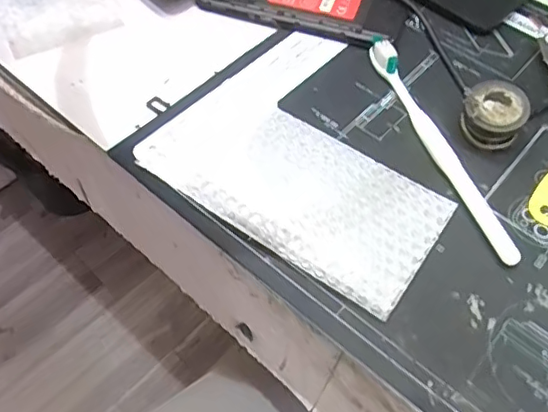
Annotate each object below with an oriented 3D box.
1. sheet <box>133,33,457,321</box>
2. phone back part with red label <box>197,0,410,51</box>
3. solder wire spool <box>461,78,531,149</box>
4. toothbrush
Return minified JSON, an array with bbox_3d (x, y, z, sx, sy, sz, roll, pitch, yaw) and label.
[{"bbox_3d":[0.032,-0.040,0.359,0.175,0.008,0.166,32,59,18],"label":"sheet"},{"bbox_3d":[0.025,-0.161,0.442,0.150,0.007,0.069,21,56,11],"label":"phone back part with red label"},{"bbox_3d":[0.140,-0.058,0.368,0.037,0.028,0.035,2,55,-2],"label":"solder wire spool"},{"bbox_3d":[0.106,-0.044,0.363,0.016,0.016,0.180,-14,57,-13],"label":"toothbrush"}]

